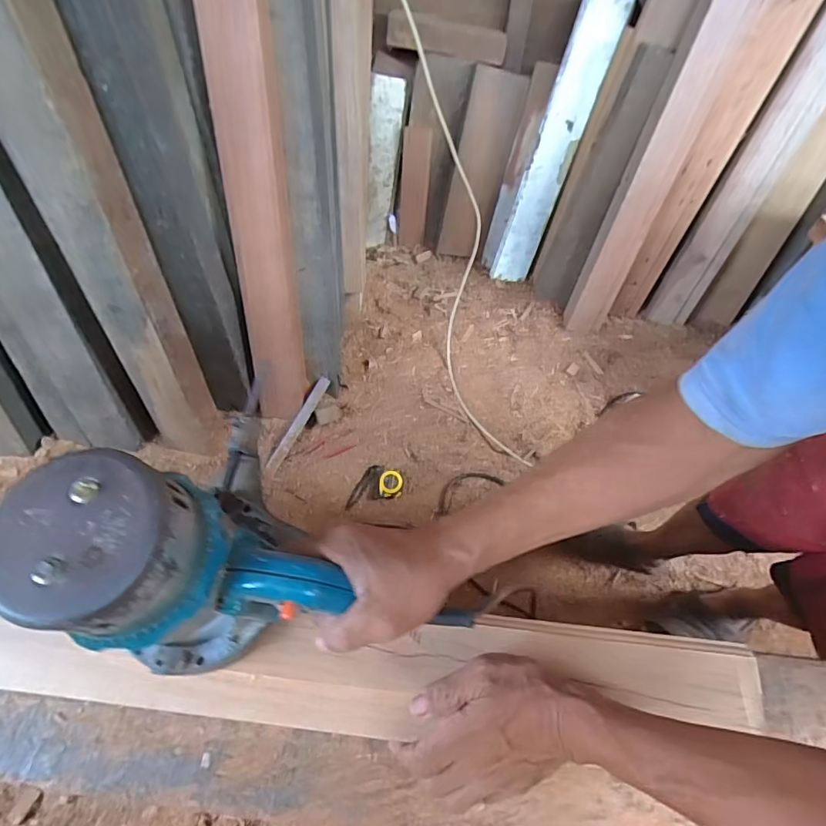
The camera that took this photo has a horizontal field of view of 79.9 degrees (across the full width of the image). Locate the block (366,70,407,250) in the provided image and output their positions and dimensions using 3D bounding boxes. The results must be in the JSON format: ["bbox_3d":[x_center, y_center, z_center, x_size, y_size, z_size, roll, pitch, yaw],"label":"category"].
[{"bbox_3d":[-0.096,-0.723,1.440,0.105,0.434,0.045,-14,40,-31],"label":"block"}]

